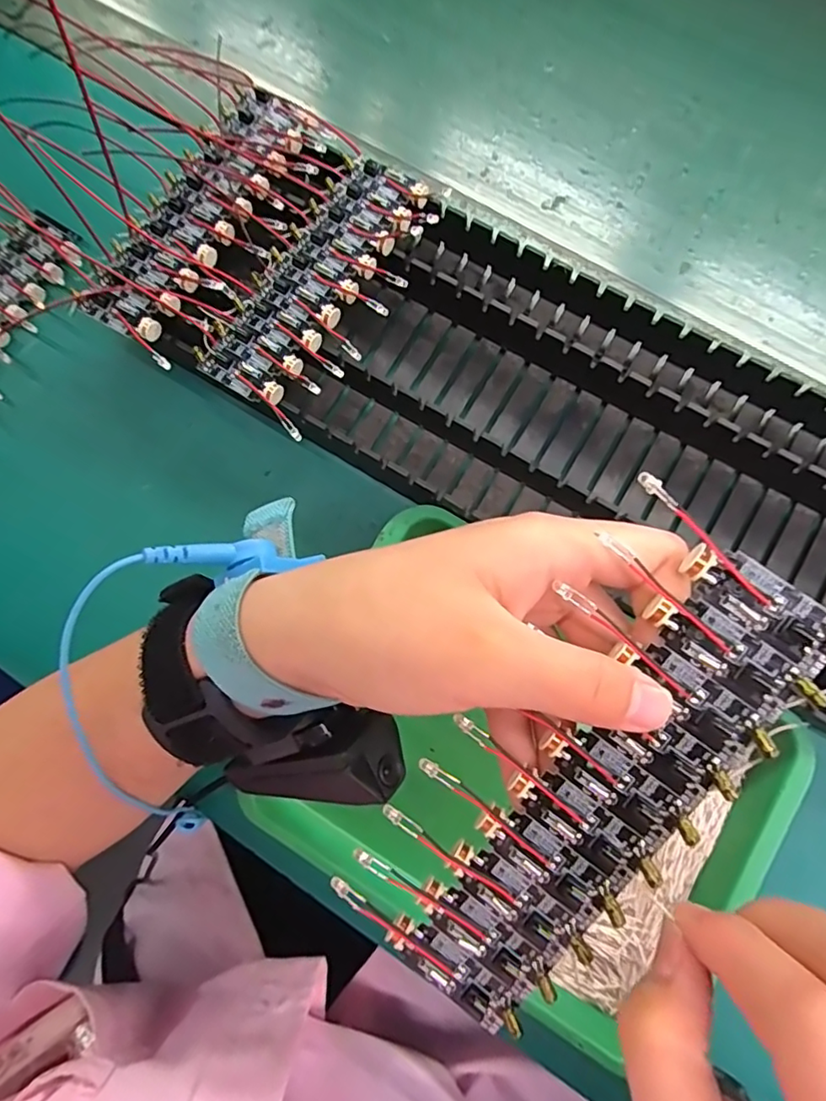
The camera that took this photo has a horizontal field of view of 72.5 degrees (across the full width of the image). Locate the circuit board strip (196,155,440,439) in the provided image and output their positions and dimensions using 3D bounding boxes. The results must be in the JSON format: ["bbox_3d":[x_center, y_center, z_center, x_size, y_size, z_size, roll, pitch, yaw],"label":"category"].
[{"bbox_3d":[-0.040,-0.128,0.270,0.062,0.009,0.137,33,82,6],"label":"circuit board strip"}]

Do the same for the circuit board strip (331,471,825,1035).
[{"bbox_3d":[0.044,0.065,0.156,0.066,0.012,0.154,38,100,8],"label":"circuit board strip"}]

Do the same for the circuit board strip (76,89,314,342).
[{"bbox_3d":[-0.105,-0.168,0.278,0.045,0.008,0.143,31,79,7],"label":"circuit board strip"}]

